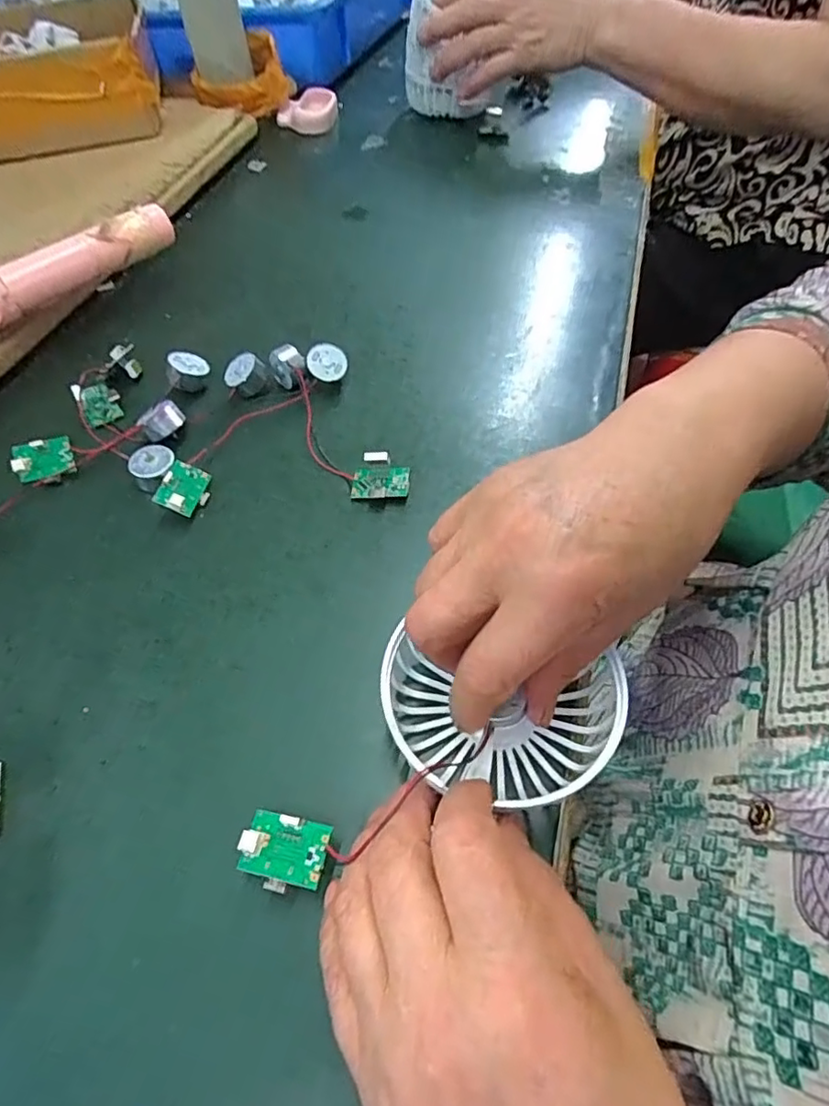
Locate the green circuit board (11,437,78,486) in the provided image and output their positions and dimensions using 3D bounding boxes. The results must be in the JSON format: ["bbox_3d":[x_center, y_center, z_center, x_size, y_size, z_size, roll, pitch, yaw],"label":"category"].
[{"bbox_3d":[-0.203,-0.050,0.320,0.030,0.004,0.024,-12,96,-10],"label":"green circuit board"}]

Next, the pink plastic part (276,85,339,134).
[{"bbox_3d":[-0.109,-0.448,0.594,0.059,0.028,0.054,-4,56,-1],"label":"pink plastic part"}]

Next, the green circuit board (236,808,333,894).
[{"bbox_3d":[-0.046,0.104,0.203,0.030,0.005,0.023,10,57,8],"label":"green circuit board"}]

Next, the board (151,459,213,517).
[{"bbox_3d":[-0.121,-0.034,0.308,0.024,0.006,0.030,26,50,-23],"label":"board"}]

